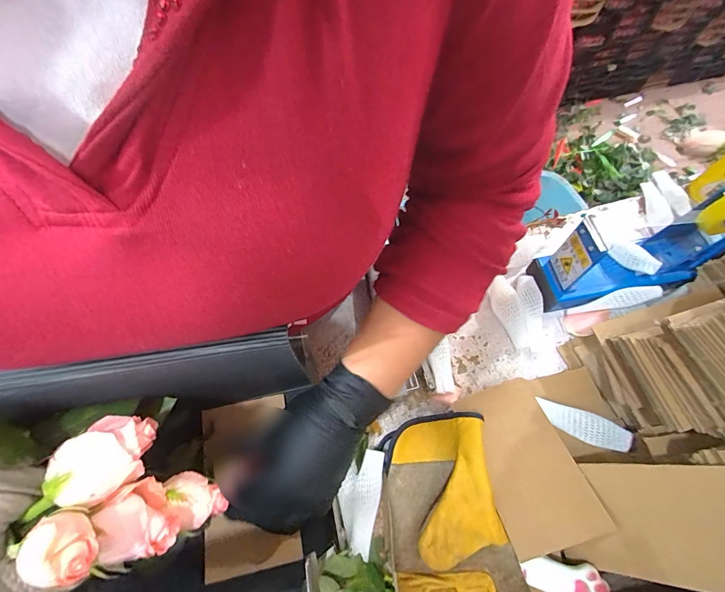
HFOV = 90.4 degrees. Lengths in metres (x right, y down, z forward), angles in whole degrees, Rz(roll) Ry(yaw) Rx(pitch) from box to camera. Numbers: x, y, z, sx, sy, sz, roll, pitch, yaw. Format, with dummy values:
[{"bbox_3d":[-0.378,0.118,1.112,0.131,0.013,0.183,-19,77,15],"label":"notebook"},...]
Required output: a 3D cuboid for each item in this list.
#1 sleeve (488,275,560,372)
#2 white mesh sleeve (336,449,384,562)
[{"bbox_3d":[0.191,0.031,0.420,0.055,0.022,0.109,-18,82,-6],"label":"sleeve"},{"bbox_3d":[-0.003,0.188,0.335,0.036,0.019,0.085,12,65,8],"label":"white mesh sleeve"}]

